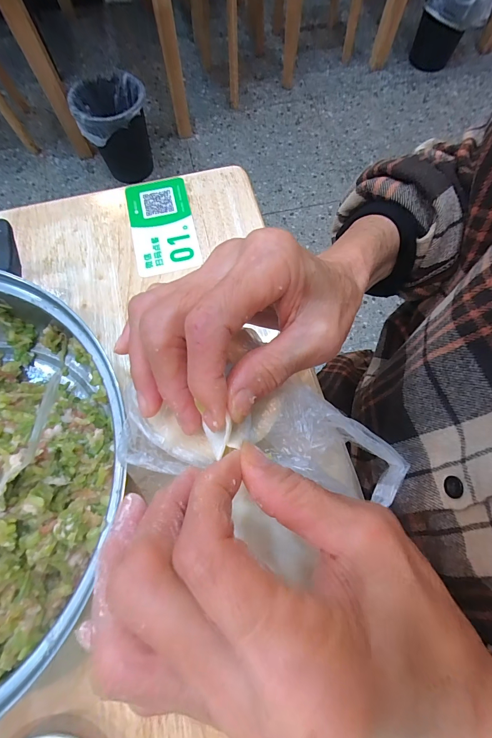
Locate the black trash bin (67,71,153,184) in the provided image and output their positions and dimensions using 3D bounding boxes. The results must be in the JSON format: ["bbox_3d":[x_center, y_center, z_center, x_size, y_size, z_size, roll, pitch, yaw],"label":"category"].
[{"bbox_3d":[-0.469,-0.892,1.194,0.244,0.257,0.270,-14,75,-4],"label":"black trash bin"}]

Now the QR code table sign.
[{"bbox_3d":[-0.081,-0.142,0.313,0.060,0.004,0.109,-12,75,-3],"label":"QR code table sign"}]

